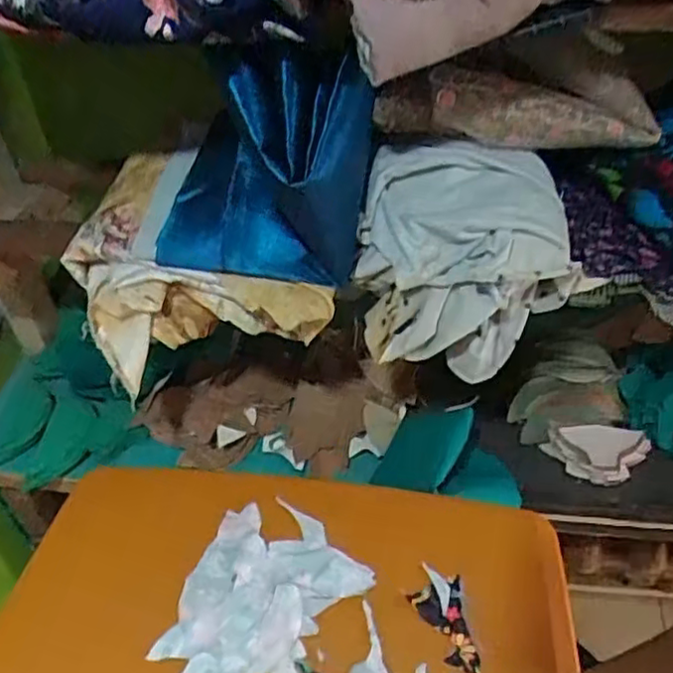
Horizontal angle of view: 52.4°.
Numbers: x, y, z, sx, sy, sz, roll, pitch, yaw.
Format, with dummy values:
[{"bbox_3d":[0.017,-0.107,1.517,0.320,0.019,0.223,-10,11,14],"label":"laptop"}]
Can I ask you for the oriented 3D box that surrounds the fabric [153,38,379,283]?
[{"bbox_3d":[-0.065,-0.150,0.597,0.171,0.184,0.116,7,44,11],"label":"fabric"}]

